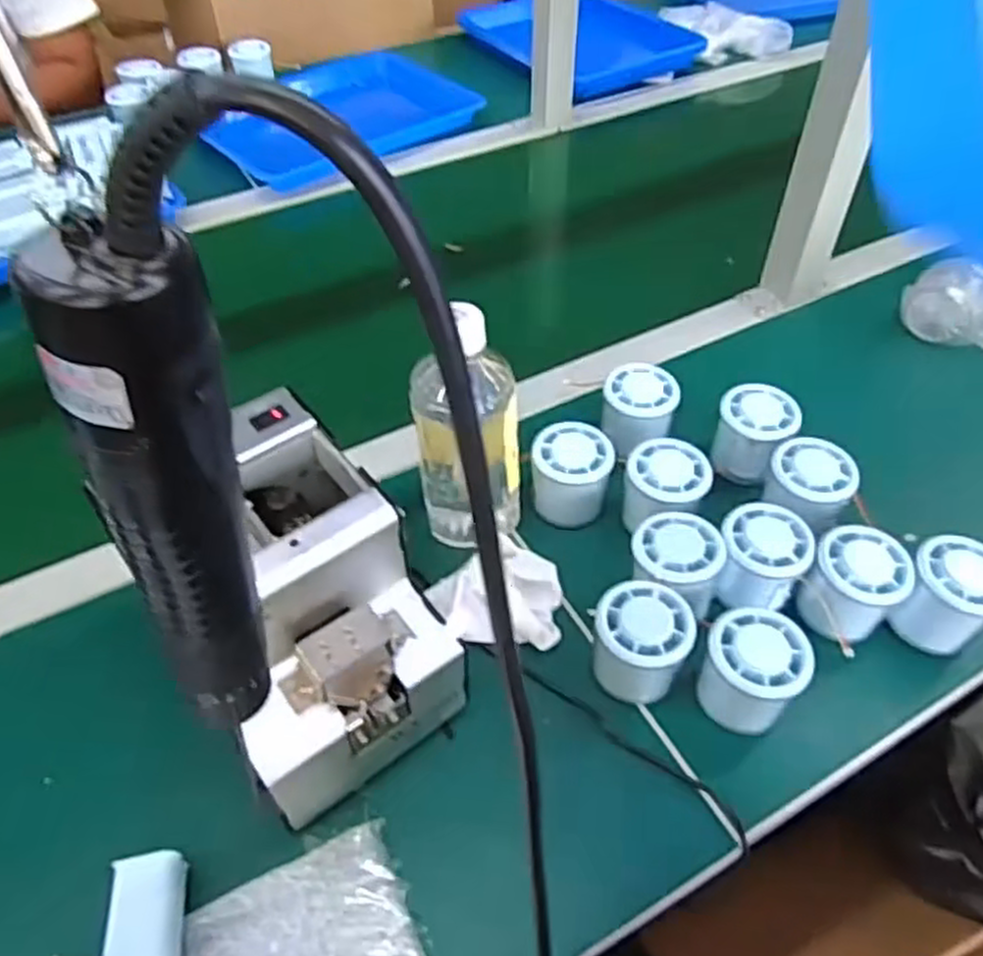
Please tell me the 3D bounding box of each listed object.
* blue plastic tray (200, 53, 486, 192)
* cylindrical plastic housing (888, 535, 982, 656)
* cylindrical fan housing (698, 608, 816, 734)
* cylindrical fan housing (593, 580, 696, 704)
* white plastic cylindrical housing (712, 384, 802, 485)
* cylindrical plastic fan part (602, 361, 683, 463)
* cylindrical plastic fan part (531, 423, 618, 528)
[{"bbox_3d":[-0.203,-0.487,1.029,0.348,0.036,0.271,-37,58,-27],"label":"blue plastic tray"},{"bbox_3d":[0.294,0.077,0.493,0.054,0.057,0.052,0,49,0],"label":"cylindrical plastic housing"},{"bbox_3d":[0.156,0.117,0.463,0.056,0.059,0.052,0,49,0],"label":"cylindrical fan housing"},{"bbox_3d":[0.092,0.103,0.479,0.056,0.061,0.053,0,49,0],"label":"cylindrical fan housing"},{"bbox_3d":[0.200,-0.032,0.587,0.057,0.051,0.063,18,52,16],"label":"white plastic cylindrical housing"},{"bbox_3d":[0.116,-0.051,0.606,0.058,0.051,0.059,0,49,0],"label":"cylindrical plastic fan part"},{"bbox_3d":[0.059,0.001,0.571,0.058,0.063,0.056,0,49,0],"label":"cylindrical plastic fan part"}]

